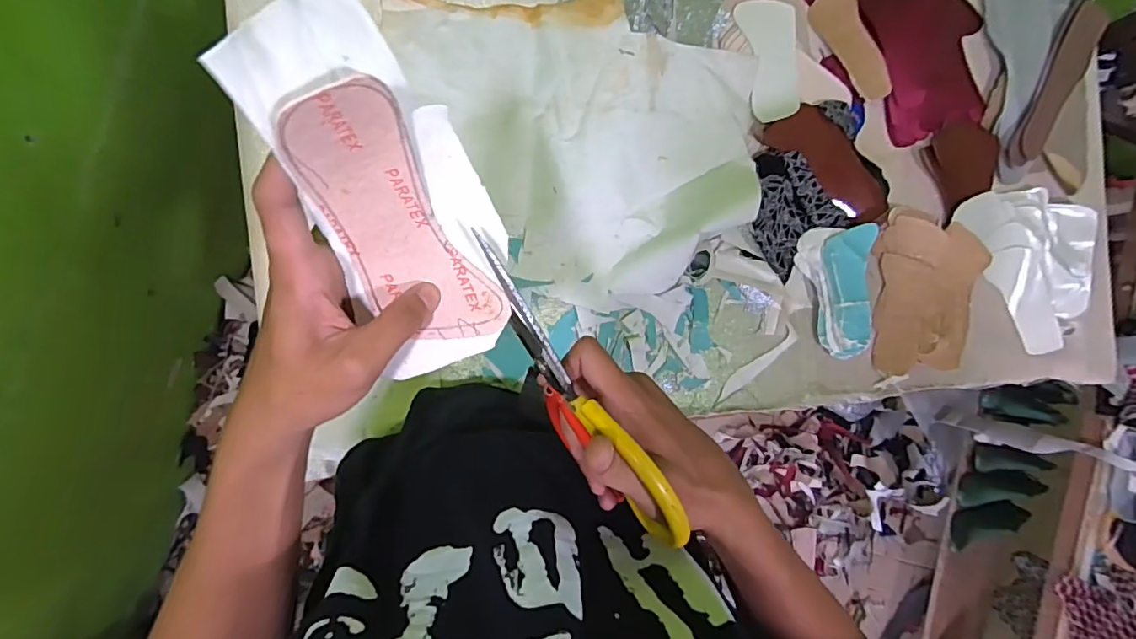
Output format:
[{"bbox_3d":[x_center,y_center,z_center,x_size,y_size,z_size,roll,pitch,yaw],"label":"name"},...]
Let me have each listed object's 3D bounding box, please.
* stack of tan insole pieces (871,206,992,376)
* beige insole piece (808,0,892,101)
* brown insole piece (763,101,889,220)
[{"bbox_3d":[0.502,-0.038,0.741,0.123,0.064,0.224,-1,90,-9],"label":"stack of tan insole pieces"},{"bbox_3d":[0.387,-0.381,0.729,0.066,0.008,0.170,-18,88,13],"label":"beige insole piece"},{"bbox_3d":[0.359,-0.215,0.720,0.186,0.027,0.068,40,84,-7],"label":"brown insole piece"}]

